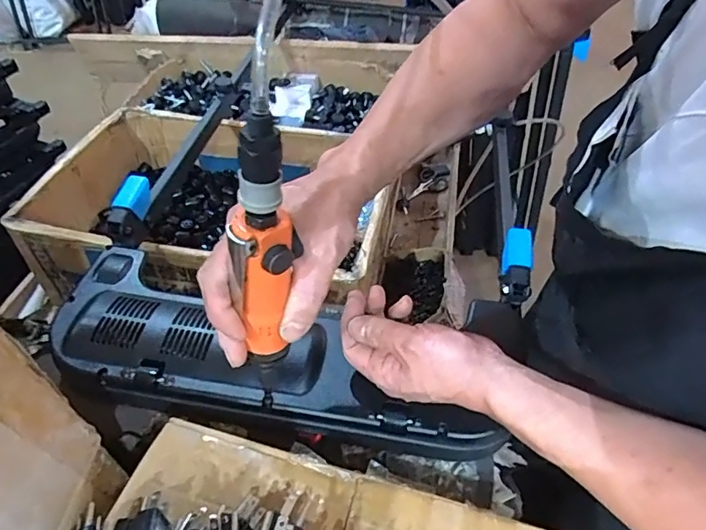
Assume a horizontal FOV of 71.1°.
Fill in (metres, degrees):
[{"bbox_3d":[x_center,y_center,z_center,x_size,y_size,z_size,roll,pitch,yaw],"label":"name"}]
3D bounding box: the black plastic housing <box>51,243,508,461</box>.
[{"bbox_3d":[-0.088,0.094,0.491,0.457,0.039,0.154,16,49,10],"label":"black plastic housing"}]

